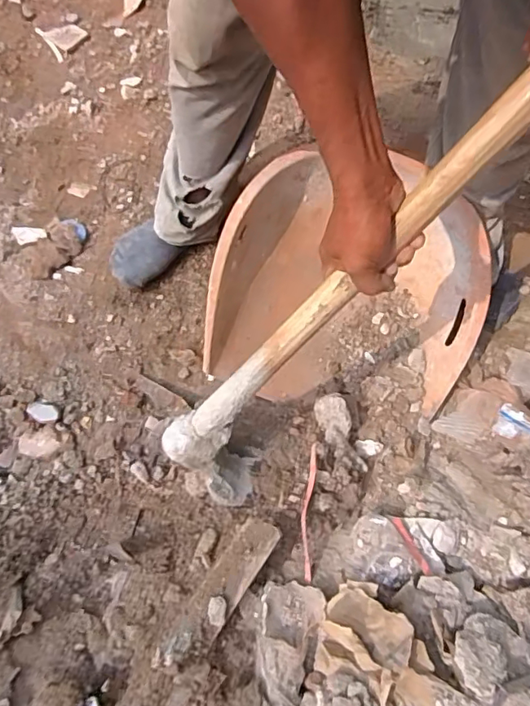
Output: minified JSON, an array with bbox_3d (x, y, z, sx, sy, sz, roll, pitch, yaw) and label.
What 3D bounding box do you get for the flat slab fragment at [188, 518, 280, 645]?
[{"bbox_3d":[-0.039,0.264,0.624,0.047,0.023,0.143,34,60,10],"label":"flat slab fragment"}]

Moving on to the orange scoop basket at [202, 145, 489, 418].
[{"bbox_3d":[0.151,-0.110,0.833,0.397,0.177,0.348,16,73,5],"label":"orange scoop basket"}]

